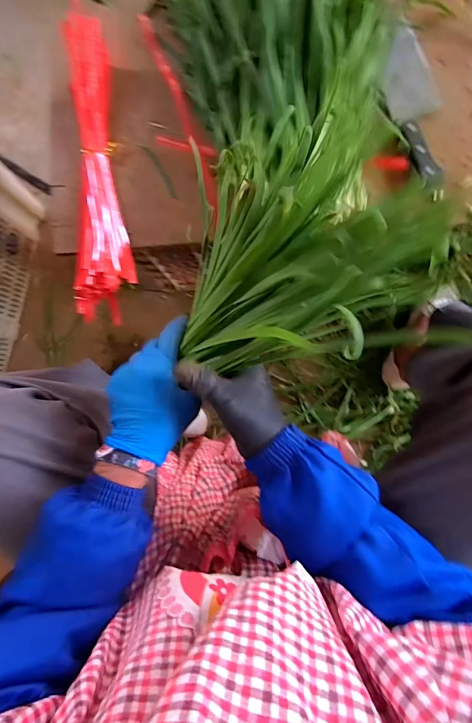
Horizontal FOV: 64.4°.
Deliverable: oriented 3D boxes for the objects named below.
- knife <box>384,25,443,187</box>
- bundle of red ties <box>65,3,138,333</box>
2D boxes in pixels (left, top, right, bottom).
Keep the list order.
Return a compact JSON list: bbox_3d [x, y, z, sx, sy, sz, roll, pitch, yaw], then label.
[{"bbox_3d":[0.235,-0.333,0.482,0.058,0.021,0.213,-14,86,4],"label":"knife"},{"bbox_3d":[-0.179,-0.251,0.499,0.074,0.063,0.380,0,87,5],"label":"bundle of red ties"}]

